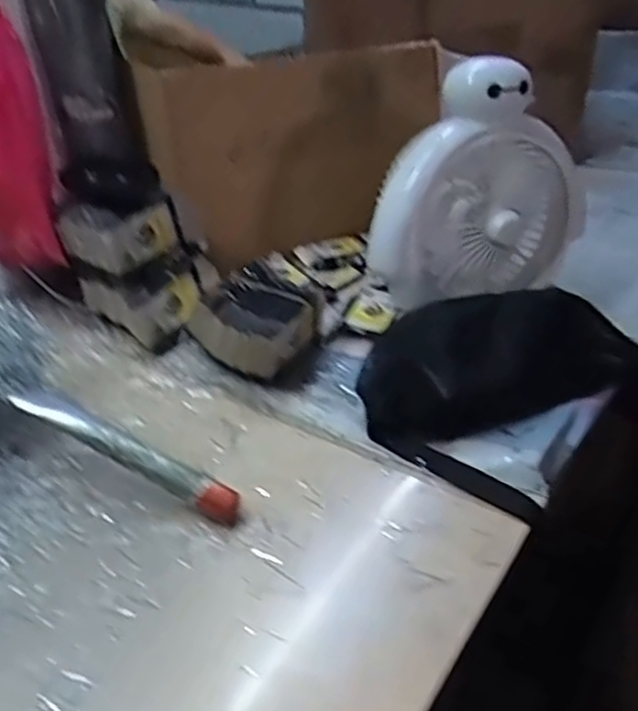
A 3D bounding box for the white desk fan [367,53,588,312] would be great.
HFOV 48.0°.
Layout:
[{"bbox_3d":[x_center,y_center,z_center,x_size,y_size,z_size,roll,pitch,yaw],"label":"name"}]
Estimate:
[{"bbox_3d":[0.179,-0.171,0.751,0.230,0.241,0.093,-3,35,-6],"label":"white desk fan"}]

